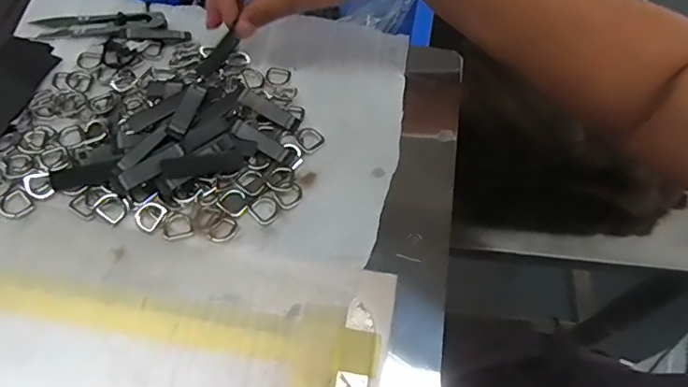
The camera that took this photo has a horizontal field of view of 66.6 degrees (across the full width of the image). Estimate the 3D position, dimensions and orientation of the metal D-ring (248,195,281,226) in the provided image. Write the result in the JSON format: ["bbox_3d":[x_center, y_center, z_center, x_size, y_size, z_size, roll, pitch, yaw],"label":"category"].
[{"bbox_3d":[-0.050,0.009,0.334,0.017,0.004,0.018,-37,68,-21],"label":"metal D-ring"}]

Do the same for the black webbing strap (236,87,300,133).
[{"bbox_3d":[-0.052,-0.059,0.368,0.044,0.006,0.014,32,63,0],"label":"black webbing strap"}]

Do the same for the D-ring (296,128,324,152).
[{"bbox_3d":[-0.024,-0.038,0.362,0.017,0.004,0.017,-40,69,-22],"label":"D-ring"}]

